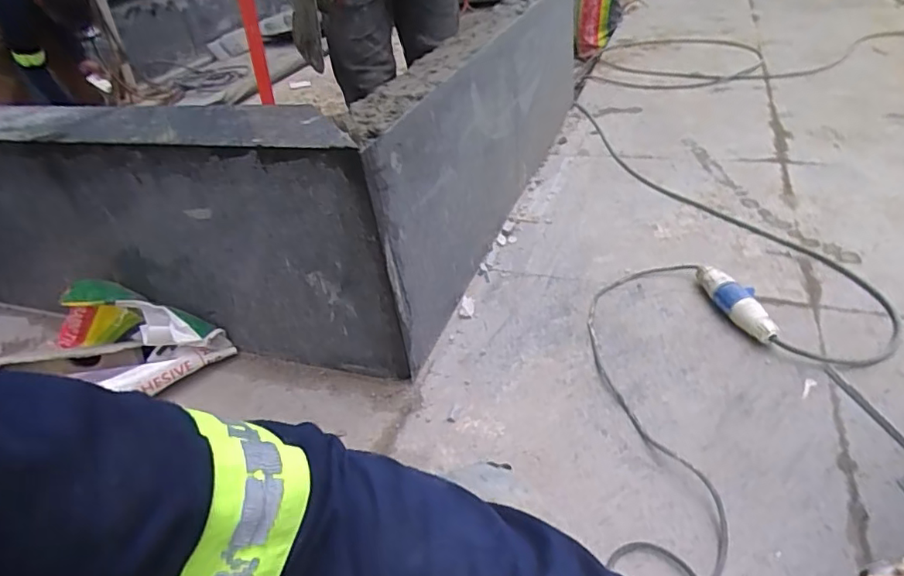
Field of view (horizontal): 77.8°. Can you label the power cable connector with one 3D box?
[{"bbox_3d":[0.490,0.022,0.970,0.063,0.046,0.190,-7,35,0],"label":"power cable connector"}]

